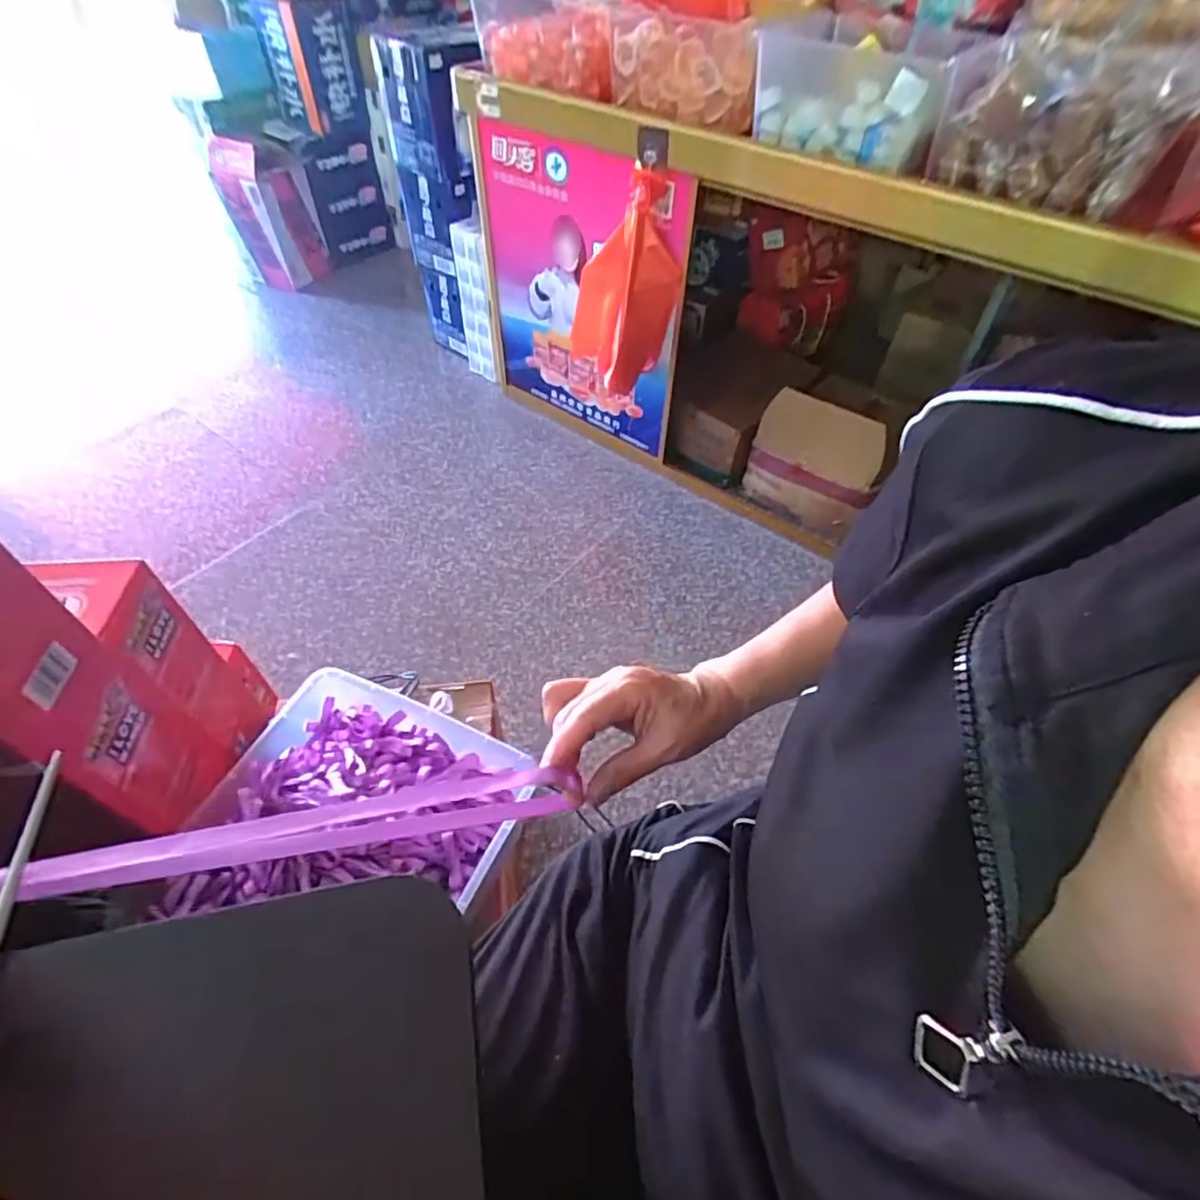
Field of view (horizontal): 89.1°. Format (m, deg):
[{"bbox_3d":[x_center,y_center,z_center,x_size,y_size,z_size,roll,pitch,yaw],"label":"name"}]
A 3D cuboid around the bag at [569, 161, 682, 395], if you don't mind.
[{"bbox_3d":[0.048,-0.635,1.259,0.223,0.385,0.121,1,50,-1],"label":"bag"}]

